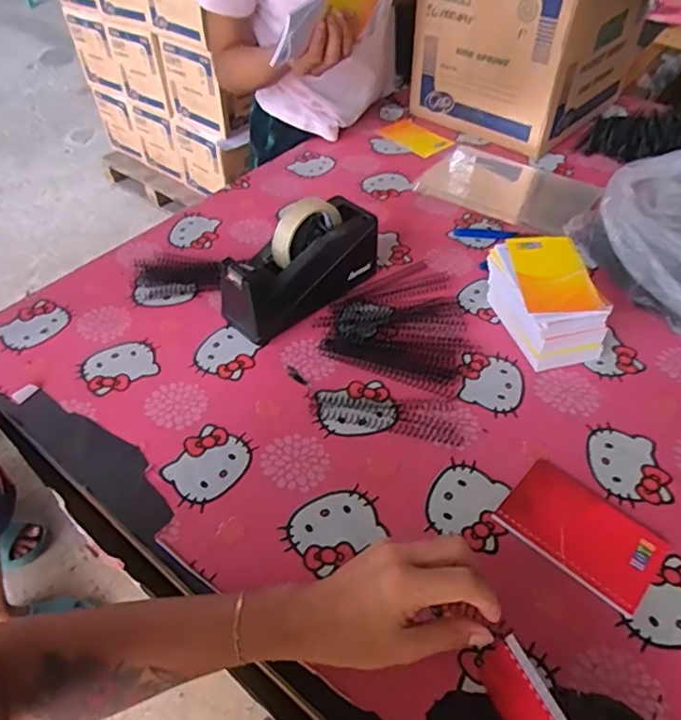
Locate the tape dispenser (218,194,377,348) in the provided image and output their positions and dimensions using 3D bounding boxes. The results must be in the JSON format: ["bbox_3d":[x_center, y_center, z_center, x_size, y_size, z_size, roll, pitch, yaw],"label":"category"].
[{"bbox_3d":[-0.050,-0.119,0.674,0.210,0.123,0.070,-33,55,-28],"label":"tape dispenser"}]

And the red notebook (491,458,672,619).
[{"bbox_3d":[0.215,0.151,0.495,0.128,0.009,0.084,34,55,28],"label":"red notebook"}]

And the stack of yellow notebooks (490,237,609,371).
[{"bbox_3d":[0.235,-0.069,0.646,0.091,0.084,0.135,-9,47,-8],"label":"stack of yellow notebooks"}]

